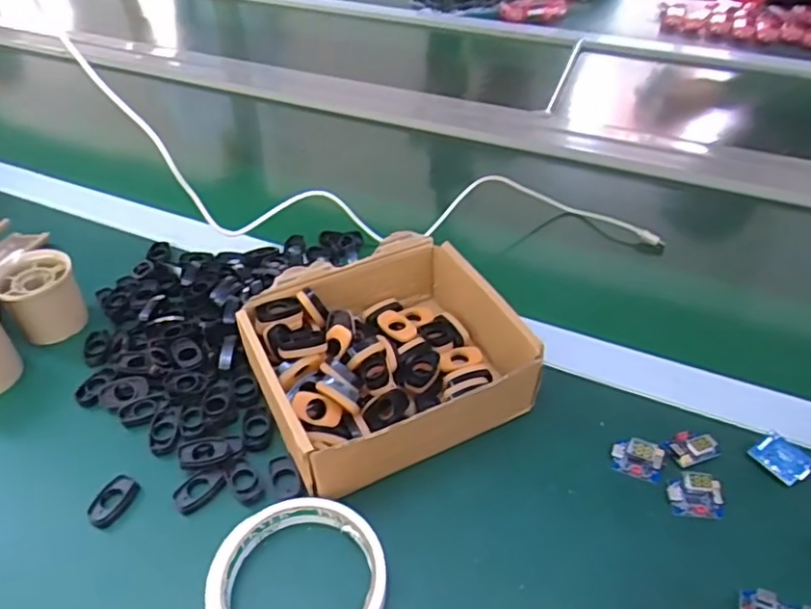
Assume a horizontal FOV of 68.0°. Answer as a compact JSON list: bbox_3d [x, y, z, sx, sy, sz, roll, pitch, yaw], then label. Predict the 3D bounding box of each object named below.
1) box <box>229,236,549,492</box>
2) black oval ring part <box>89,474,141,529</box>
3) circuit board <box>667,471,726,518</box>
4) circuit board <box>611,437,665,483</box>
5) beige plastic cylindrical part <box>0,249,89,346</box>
[{"bbox_3d":[-0.008,0.034,0.418,0.186,0.056,0.165,-18,44,-20],"label":"box"},{"bbox_3d":[-0.181,0.121,0.372,0.019,0.010,0.032,12,42,13],"label":"black oval ring part"},{"bbox_3d":[0.177,0.116,0.365,0.030,0.019,0.020,6,41,7],"label":"circuit board"},{"bbox_3d":[0.149,0.098,0.382,0.030,0.019,0.019,12,42,13],"label":"circuit board"},{"bbox_3d":[-0.287,-0.003,0.476,0.056,0.059,0.050,-26,47,-27],"label":"beige plastic cylindrical part"}]

